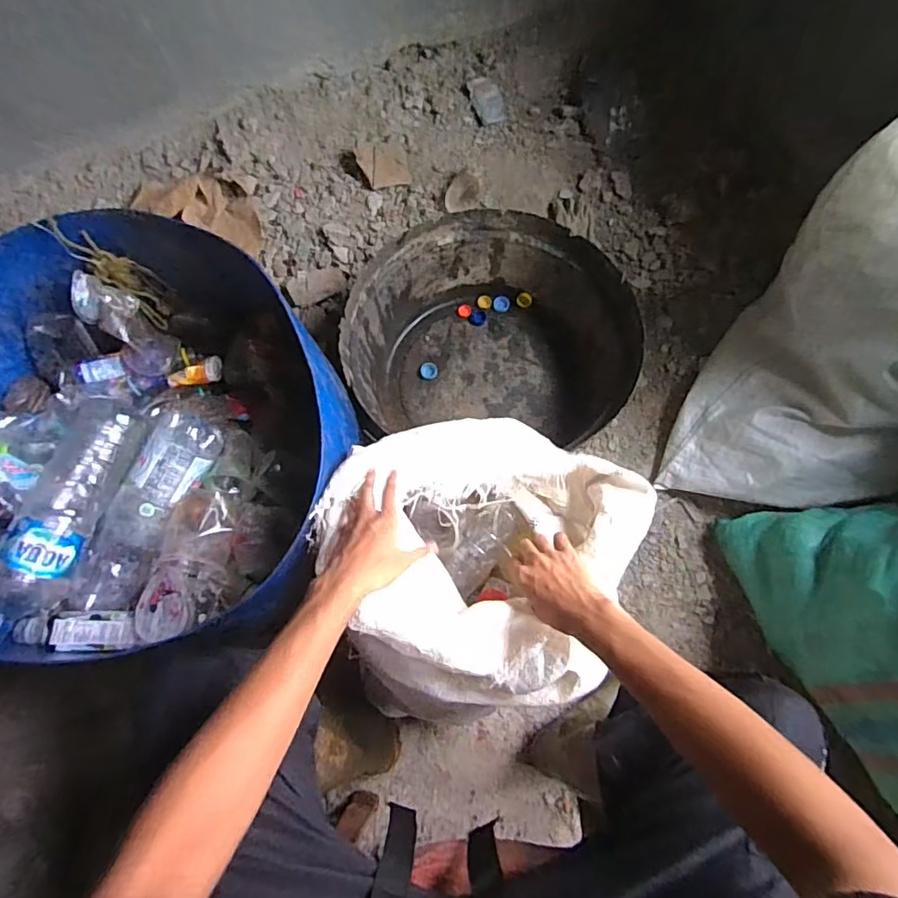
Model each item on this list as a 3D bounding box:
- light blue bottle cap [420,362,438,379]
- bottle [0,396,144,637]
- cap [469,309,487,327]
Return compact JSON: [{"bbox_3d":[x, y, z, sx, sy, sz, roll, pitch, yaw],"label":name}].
[{"bbox_3d":[-0.041,-0.161,1.088,0.033,0.011,0.036,-1,72,2],"label":"light blue bottle cap"},{"bbox_3d":[-0.504,0.073,0.683,0.094,0.078,0.315,17,74,7],"label":"bottle"},{"bbox_3d":[0.063,-0.280,1.121,0.034,0.010,0.040,32,76,11],"label":"cap"}]

